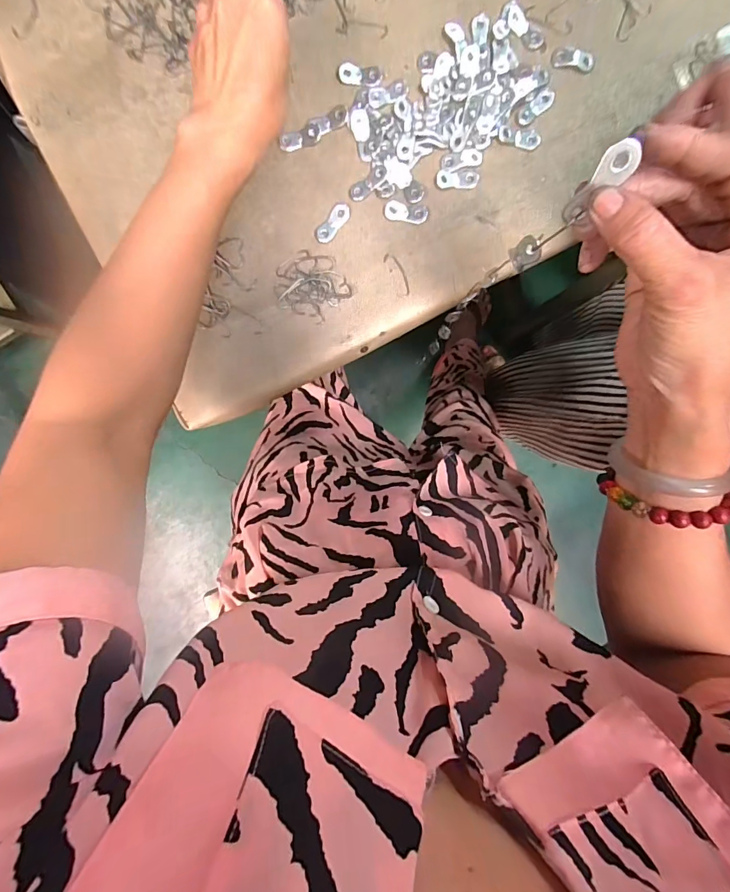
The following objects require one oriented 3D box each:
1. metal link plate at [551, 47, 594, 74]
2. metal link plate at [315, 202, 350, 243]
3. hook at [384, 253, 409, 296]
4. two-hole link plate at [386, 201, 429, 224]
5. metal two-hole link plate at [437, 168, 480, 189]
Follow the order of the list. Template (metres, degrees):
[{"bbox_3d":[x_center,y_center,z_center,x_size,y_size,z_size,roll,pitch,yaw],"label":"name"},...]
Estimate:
[{"bbox_3d":[0.182,-0.338,0.376,0.037,0.004,0.015,11,94,-2],"label":"metal link plate"},{"bbox_3d":[-0.028,-0.197,0.380,0.015,0.004,0.039,37,93,-3],"label":"metal link plate"},{"bbox_3d":[0.030,-0.154,0.384,0.012,0.004,0.040,-28,94,1],"label":"hook"},{"bbox_3d":[0.037,-0.207,0.380,0.038,0.004,0.015,7,94,-2],"label":"two-hole link plate"},{"bbox_3d":[0.082,-0.237,0.379,0.036,0.004,0.017,-6,94,-1],"label":"metal two-hole link plate"}]

